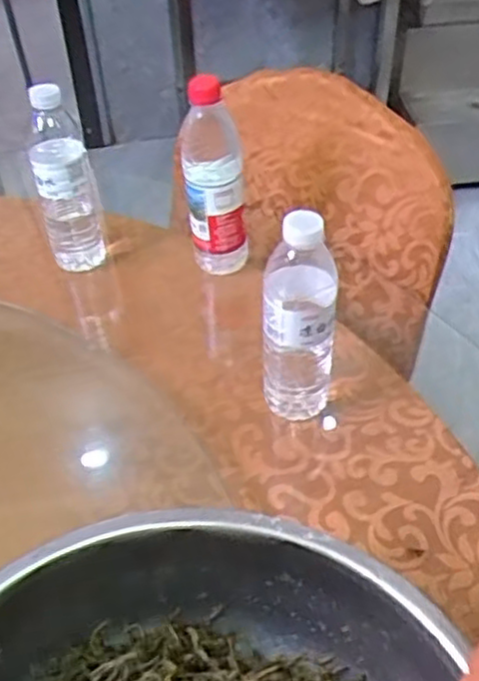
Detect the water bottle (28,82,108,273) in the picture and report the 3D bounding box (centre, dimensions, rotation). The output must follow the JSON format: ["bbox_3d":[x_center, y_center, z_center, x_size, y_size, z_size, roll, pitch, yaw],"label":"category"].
[{"bbox_3d":[-0.196,-0.180,0.795,0.063,0.202,0.066,-11,46,-9],"label":"water bottle"}]

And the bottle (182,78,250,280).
[{"bbox_3d":[-0.027,-0.173,0.772,0.066,0.231,0.074,-4,45,-2],"label":"bottle"}]

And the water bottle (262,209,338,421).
[{"bbox_3d":[0.053,-0.015,0.621,0.064,0.217,0.056,2,45,4],"label":"water bottle"}]

